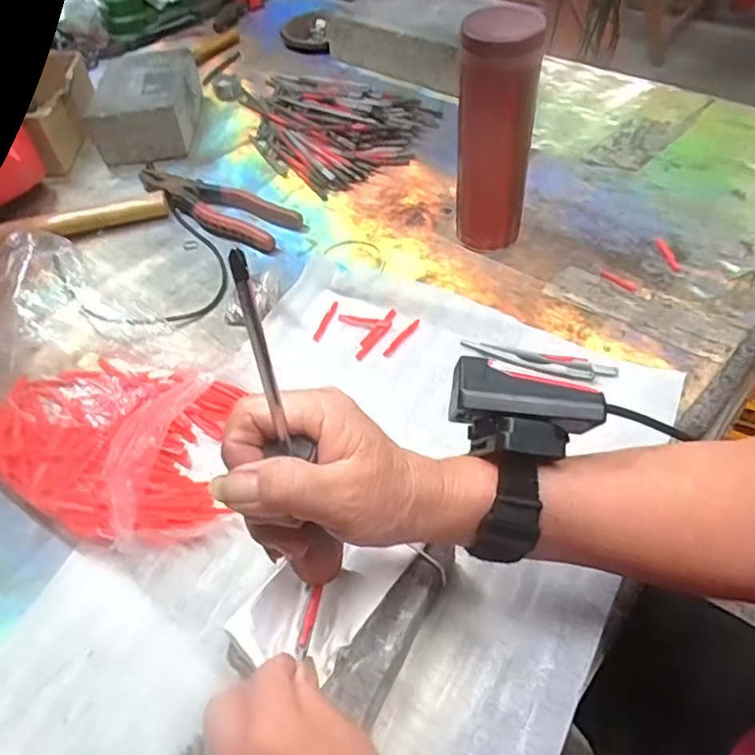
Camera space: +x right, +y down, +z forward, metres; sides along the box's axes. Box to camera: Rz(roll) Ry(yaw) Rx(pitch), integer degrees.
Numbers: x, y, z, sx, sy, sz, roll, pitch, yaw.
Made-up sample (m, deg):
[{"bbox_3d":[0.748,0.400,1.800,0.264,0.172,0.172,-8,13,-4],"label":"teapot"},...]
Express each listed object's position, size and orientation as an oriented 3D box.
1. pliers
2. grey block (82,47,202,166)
[{"bbox_3d":[-0.171,-0.173,0.631,0.198,0.016,0.057,23,56,23],"label":"pliers"},{"bbox_3d":[-0.268,-0.323,0.736,0.103,0.063,0.158,-4,50,2],"label":"grey block"}]

